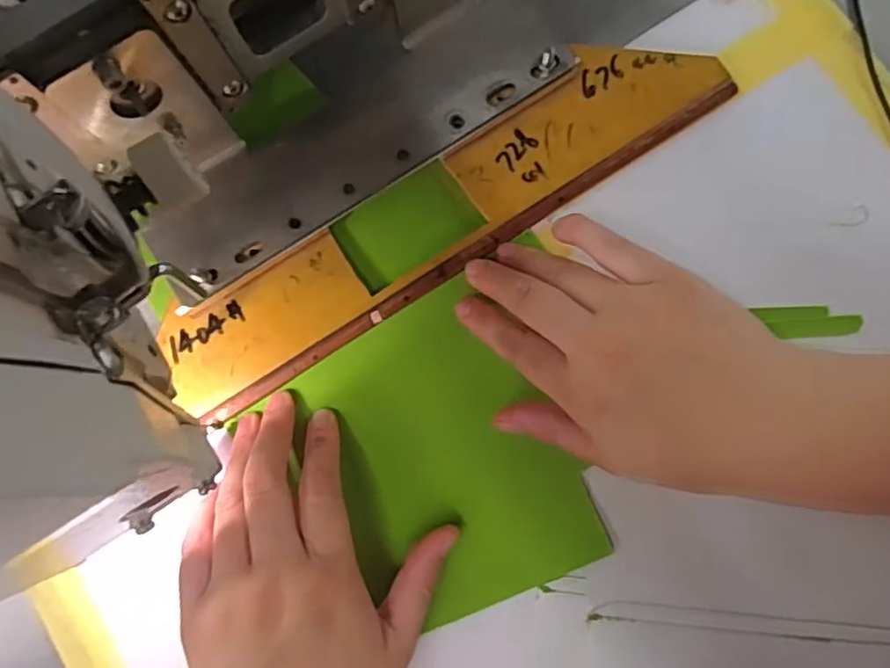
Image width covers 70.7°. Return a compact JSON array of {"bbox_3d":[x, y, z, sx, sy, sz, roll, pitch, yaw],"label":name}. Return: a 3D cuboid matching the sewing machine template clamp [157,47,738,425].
[{"bbox_3d":[-0.002,-0.057,0.303,0.294,0.009,0.053,-34,81,-2],"label":"sewing machine template clamp"}]

